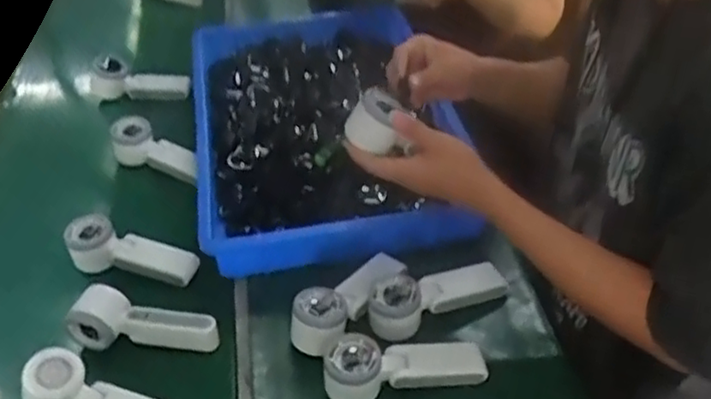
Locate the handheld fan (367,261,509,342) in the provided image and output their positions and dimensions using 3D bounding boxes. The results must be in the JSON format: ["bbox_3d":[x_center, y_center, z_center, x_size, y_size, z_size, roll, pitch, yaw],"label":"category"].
[{"bbox_3d":[0.093,0.108,0.786,0.169,0.052,0.055,-19,44,-18],"label":"handheld fan"}]

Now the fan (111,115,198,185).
[{"bbox_3d":[-0.300,-0.072,1.025,0.153,0.042,0.059,27,48,9],"label":"fan"}]

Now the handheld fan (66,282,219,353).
[{"bbox_3d":[-0.238,0.138,0.761,0.162,0.053,0.045,7,43,11],"label":"handheld fan"}]

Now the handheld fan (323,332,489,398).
[{"bbox_3d":[0.052,0.176,0.715,0.167,0.063,0.056,-7,42,-4],"label":"handheld fan"}]

